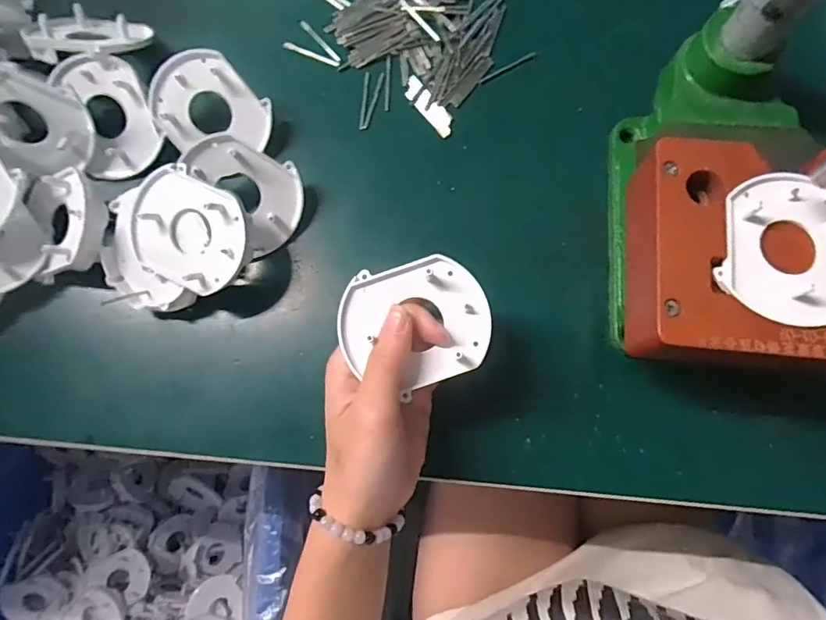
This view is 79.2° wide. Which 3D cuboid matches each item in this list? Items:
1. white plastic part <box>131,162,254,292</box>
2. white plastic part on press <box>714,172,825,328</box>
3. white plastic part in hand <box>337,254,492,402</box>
[{"bbox_3d":[-0.123,-0.042,0.273,0.068,0.010,0.058,31,105,4],"label":"white plastic part"},{"bbox_3d":[0.168,-0.027,0.223,0.059,0.006,0.067,6,77,2],"label":"white plastic part on press"},{"bbox_3d":[0.001,0.006,0.236,0.069,0.007,0.057,-10,77,-2],"label":"white plastic part in hand"}]

